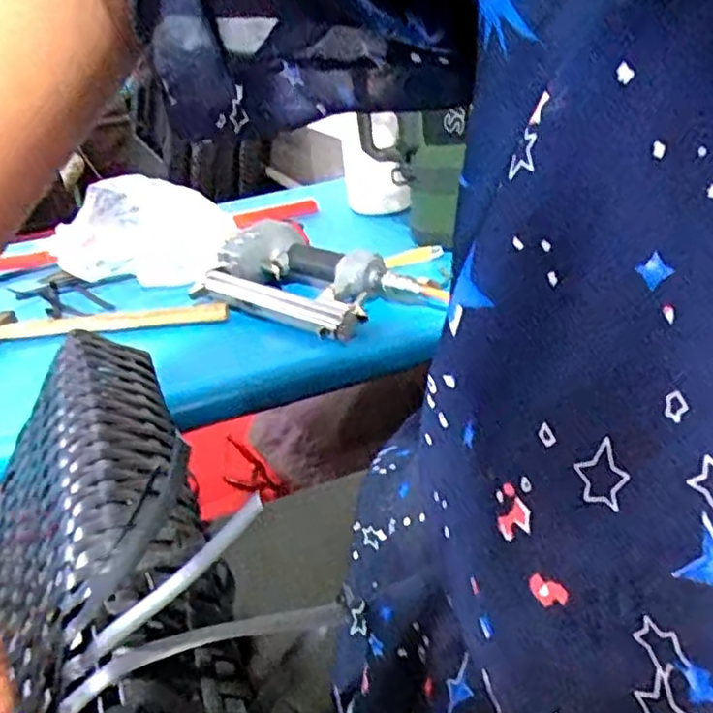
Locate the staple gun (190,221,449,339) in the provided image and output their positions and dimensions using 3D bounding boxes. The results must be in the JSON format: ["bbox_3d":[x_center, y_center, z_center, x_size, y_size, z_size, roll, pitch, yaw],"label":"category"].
[{"bbox_3d":[-0.047,-0.088,0.752,0.258,0.055,0.162,18,39,37],"label":"staple gun"}]

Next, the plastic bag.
[{"bbox_3d":[-0.287,-0.173,0.932,0.255,0.168,0.043,-29,37,-33],"label":"plastic bag"}]

